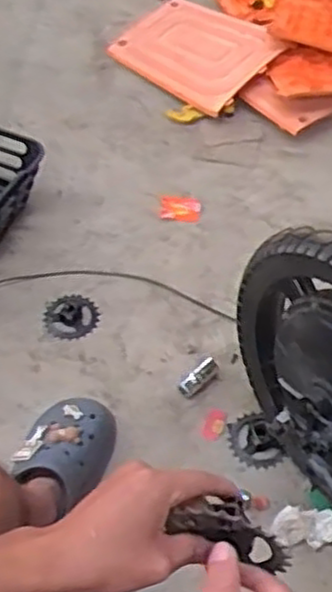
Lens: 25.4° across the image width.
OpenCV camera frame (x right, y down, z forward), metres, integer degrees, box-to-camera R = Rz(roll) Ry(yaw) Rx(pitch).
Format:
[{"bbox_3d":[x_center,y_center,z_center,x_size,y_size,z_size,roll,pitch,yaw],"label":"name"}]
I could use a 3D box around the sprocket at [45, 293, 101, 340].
[{"bbox_3d":[-0.152,0.033,1.181,0.084,0.010,0.086,1,53,-1],"label":"sprocket"}]

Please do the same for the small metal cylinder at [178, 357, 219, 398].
[{"bbox_3d":[0.051,0.120,1.093,0.072,0.023,0.027,-36,61,-25],"label":"small metal cylinder"}]

